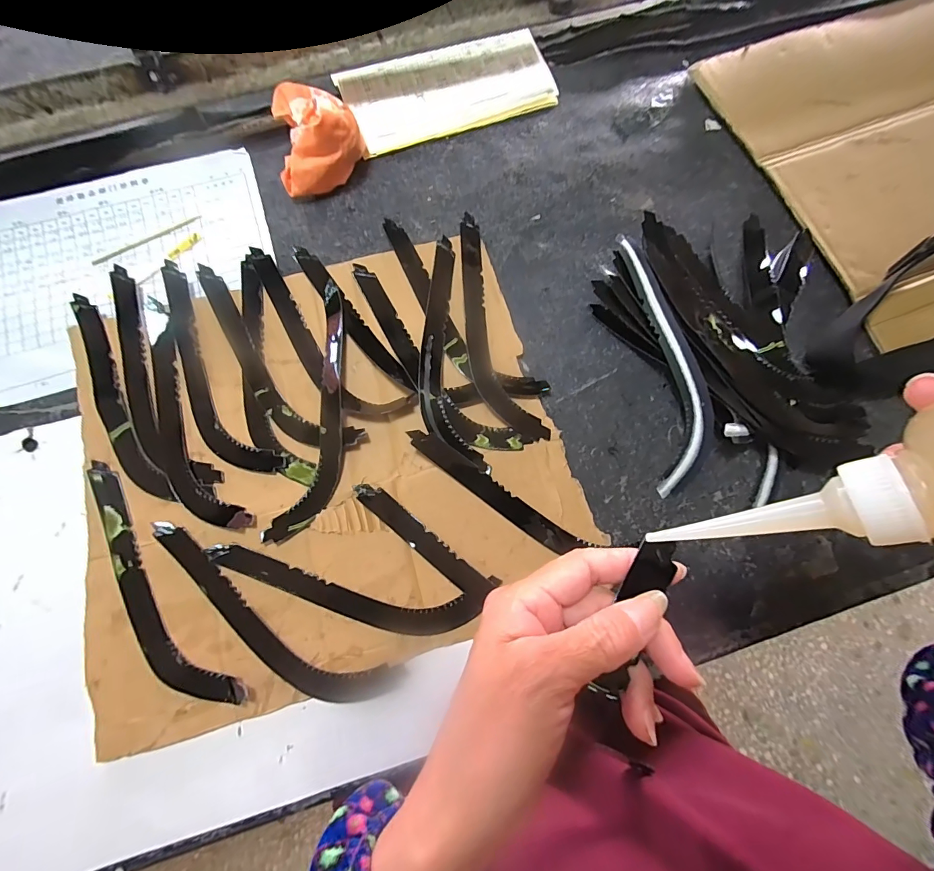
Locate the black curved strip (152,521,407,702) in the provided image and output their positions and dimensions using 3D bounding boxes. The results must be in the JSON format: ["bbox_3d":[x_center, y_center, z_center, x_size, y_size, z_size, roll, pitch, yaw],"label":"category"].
[{"bbox_3d":[-0.148,0.135,0.299,0.213,0.007,0.045,28,77,6],"label":"black curved strip"}]

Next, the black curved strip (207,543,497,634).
[{"bbox_3d":[-0.087,0.116,0.303,0.210,0.009,0.043,6,75,1],"label":"black curved strip"}]

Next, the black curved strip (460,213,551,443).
[{"bbox_3d":[0.015,-0.094,0.349,0.044,0.004,0.213,-15,76,-5],"label":"black curved strip"}]

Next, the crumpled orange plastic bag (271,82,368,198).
[{"bbox_3d":[-0.136,-0.276,0.378,0.074,0.064,0.084,-6,75,-2],"label":"crumpled orange plastic bag"}]

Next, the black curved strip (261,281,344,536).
[{"bbox_3d":[-0.119,-0.025,0.335,0.047,0.010,0.215,4,75,1],"label":"black curved strip"}]

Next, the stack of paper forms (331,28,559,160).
[{"bbox_3d":[-0.017,-0.355,0.419,0.209,0.017,0.092,-20,76,-6],"label":"stack of paper forms"}]

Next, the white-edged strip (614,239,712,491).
[{"bbox_3d":[0.160,-0.062,0.326,0.044,0.009,0.208,-9,85,17],"label":"white-edged strip"}]

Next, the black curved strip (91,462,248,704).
[{"bbox_3d":[-0.236,0.113,0.303,0.043,0.006,0.211,-38,79,-10],"label":"black curved strip"}]

